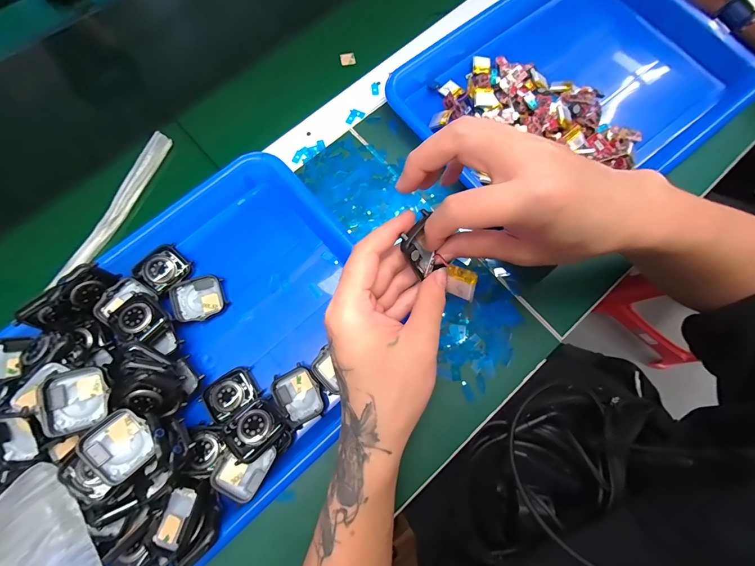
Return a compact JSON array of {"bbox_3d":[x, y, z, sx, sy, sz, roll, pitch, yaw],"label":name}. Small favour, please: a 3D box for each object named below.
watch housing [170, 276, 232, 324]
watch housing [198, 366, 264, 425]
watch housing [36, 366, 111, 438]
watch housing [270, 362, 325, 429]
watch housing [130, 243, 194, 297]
[{"bbox_3d":[-0.161,0.015,0.298,0.043,0.012,0.037,-19,77,-6],"label":"watch housing"},{"bbox_3d":[-0.125,0.095,0.280,0.044,0.010,0.034,-38,80,-10],"label":"watch housing"},{"bbox_3d":[-0.219,0.085,0.237,0.039,0.010,0.042,-14,79,-32],"label":"watch housing"},{"bbox_3d":[-0.068,0.097,0.282,0.036,0.008,0.046,-29,79,-8],"label":"watch housing"},{"bbox_3d":[-0.193,-0.014,0.297,0.039,0.006,0.038,-44,94,-22],"label":"watch housing"}]

